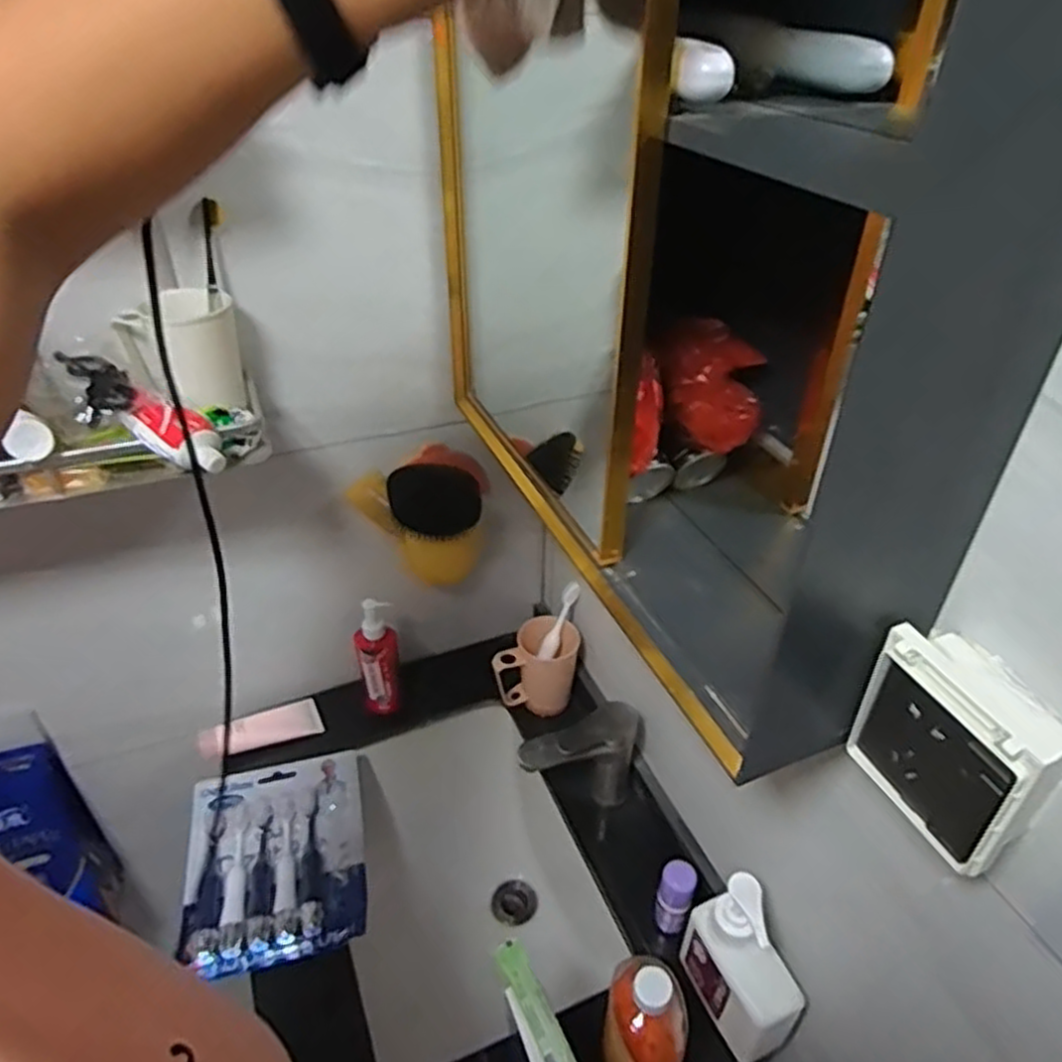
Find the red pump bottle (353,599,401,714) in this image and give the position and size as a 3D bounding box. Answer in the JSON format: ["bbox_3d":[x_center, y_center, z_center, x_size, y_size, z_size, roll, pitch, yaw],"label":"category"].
[{"bbox_3d":[-0.195,0.165,0.967,0.052,0.188,0.043,-8,39,-12],"label":"red pump bottle"}]

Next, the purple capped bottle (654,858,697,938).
[{"bbox_3d":[0.146,0.373,0.770,0.033,0.086,0.033,16,40,19],"label":"purple capped bottle"}]

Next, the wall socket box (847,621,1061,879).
[{"bbox_3d":[0.239,0.119,0.420,0.057,0.109,0.093,-12,39,-16],"label":"wall socket box"}]

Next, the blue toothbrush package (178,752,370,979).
[{"bbox_3d":[-0.288,0.364,0.858,0.192,0.027,0.235,-7,38,-10],"label":"blue toothbrush package"}]

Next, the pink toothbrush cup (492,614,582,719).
[{"bbox_3d":[0.008,0.180,1.006,0.111,0.112,0.069,1,38,0],"label":"pink toothbrush cup"}]

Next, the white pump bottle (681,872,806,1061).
[{"bbox_3d":[0.188,0.388,0.683,0.049,0.160,0.116,-19,42,-23],"label":"white pump bottle"}]

